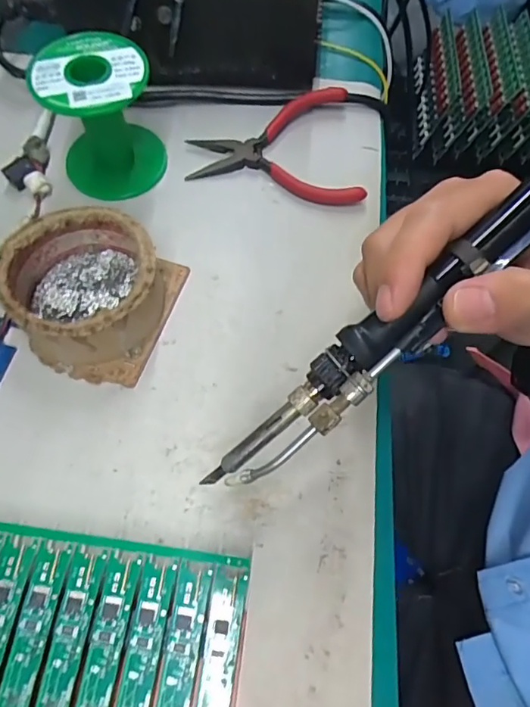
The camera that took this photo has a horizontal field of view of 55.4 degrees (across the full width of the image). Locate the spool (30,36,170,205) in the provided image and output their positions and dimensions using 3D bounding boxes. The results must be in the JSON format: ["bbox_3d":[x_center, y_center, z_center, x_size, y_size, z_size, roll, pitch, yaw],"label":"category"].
[{"bbox_3d":[-0.103,-0.151,0.325,0.065,0.074,0.065,1,64,-2],"label":"spool"}]

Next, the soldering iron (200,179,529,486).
[{"bbox_3d":[0.065,-0.019,0.207,0.220,0.019,0.026,-41,71,6],"label":"soldering iron"}]

